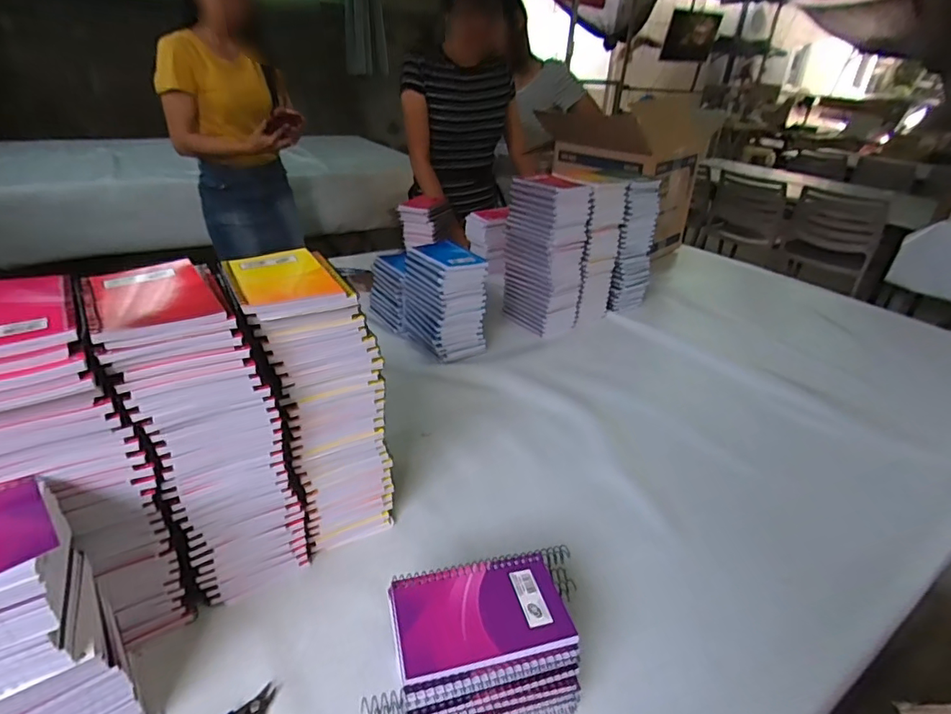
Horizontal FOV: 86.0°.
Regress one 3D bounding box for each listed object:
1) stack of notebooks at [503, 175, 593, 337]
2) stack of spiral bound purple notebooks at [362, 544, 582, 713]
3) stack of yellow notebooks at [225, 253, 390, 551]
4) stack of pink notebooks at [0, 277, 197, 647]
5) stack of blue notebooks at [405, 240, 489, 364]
[{"bbox_3d":[0.136,-0.198,1.011,0.102,0.280,0.136,-15,34,-33],"label":"stack of notebooks"},{"bbox_3d":[0.005,0.230,0.409,0.185,0.081,0.111,-4,29,-15],"label":"stack of spiral bound purple notebooks"},{"bbox_3d":[-0.162,0.046,0.520,0.119,0.279,0.121,-12,32,-28],"label":"stack of yellow notebooks"},{"bbox_3d":[-0.318,0.092,0.401,0.105,0.277,0.134,-20,38,-36],"label":"stack of pink notebooks"},{"bbox_3d":[-0.052,-0.094,0.910,0.105,0.172,0.121,-10,31,-25],"label":"stack of blue notebooks"}]

